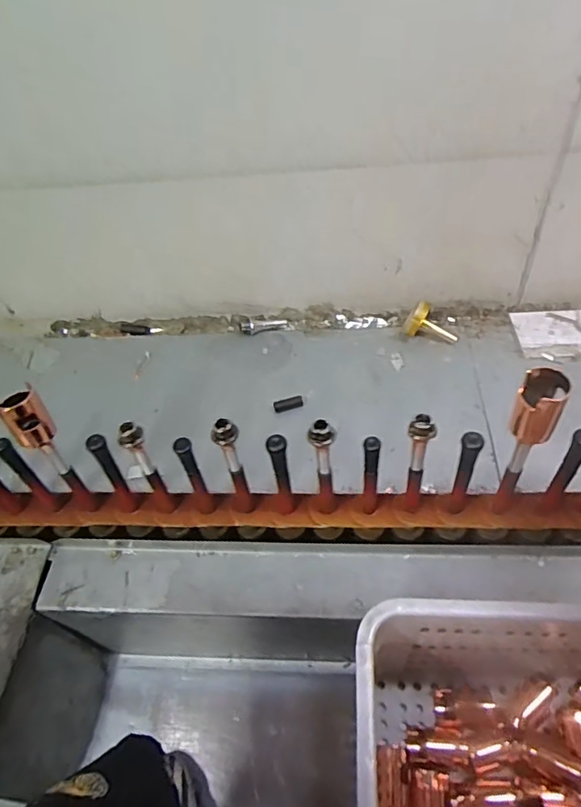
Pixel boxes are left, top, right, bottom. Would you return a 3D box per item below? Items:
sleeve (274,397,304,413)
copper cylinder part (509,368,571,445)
[{"bbox_3d":[-0.003,0.001,0.817,0.046,0.013,0.019,-18,54,-9],"label":"sleeve"},{"bbox_3d":[0.236,0.005,0.516,0.040,0.078,0.031,21,57,19],"label":"copper cylinder part"}]

